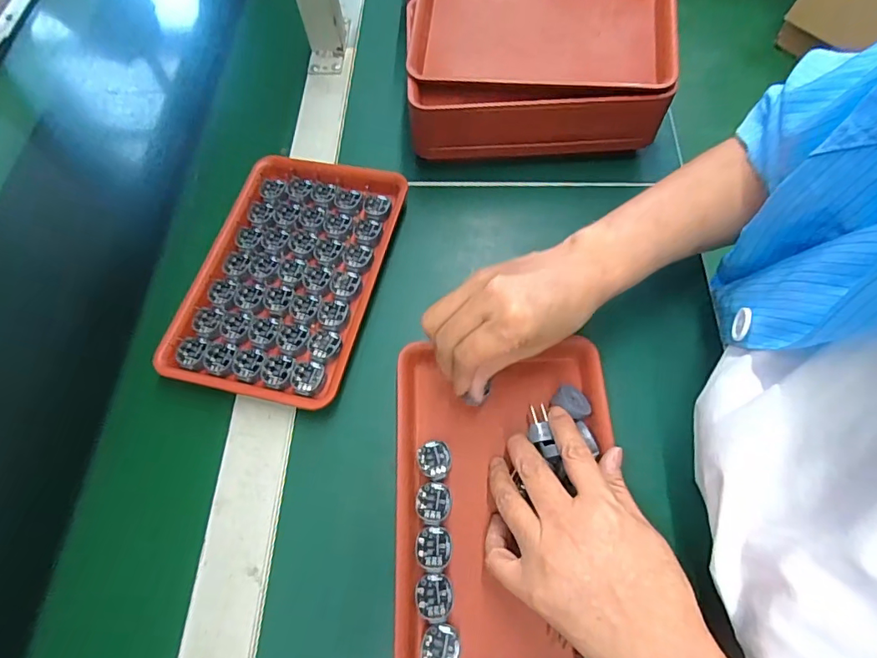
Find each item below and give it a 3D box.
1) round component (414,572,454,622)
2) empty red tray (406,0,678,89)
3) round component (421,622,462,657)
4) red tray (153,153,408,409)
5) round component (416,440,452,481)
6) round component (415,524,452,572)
[{"bbox_3d":[-0.003,0.177,0.326,0.025,0.004,0.027,-2,64,3],"label":"round component"},{"bbox_3d":[0.096,-0.289,0.463,0.233,0.038,0.160,5,65,6],"label":"empty red tray"},{"bbox_3d":[0.002,0.203,0.312,0.024,0.004,0.028,7,65,7],"label":"round component"},{"bbox_3d":[-0.135,-0.052,0.441,0.160,0.020,0.234,12,66,7],"label":"red tray"},{"bbox_3d":[-0.003,0.097,0.366,0.025,0.008,0.028,-12,64,-2],"label":"round component"},{"bbox_3d":[-0.003,0.150,0.338,0.025,0.004,0.028,7,65,7],"label":"round component"}]

